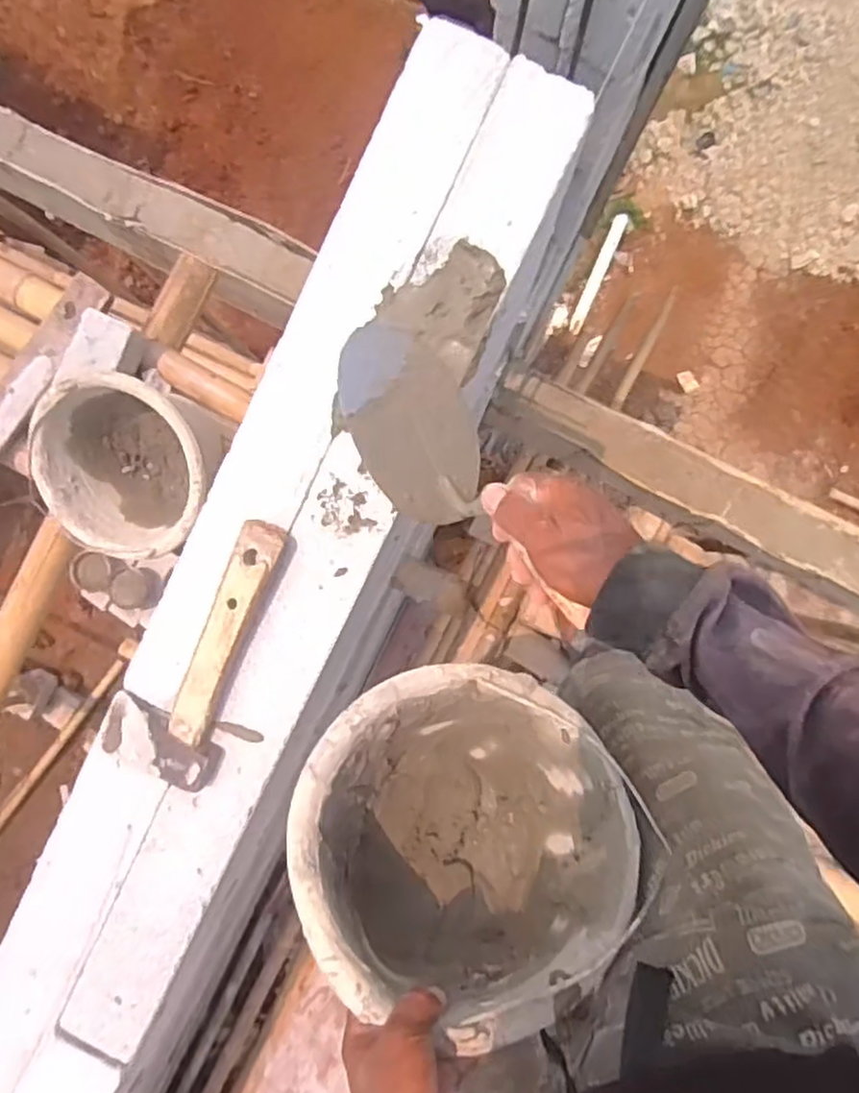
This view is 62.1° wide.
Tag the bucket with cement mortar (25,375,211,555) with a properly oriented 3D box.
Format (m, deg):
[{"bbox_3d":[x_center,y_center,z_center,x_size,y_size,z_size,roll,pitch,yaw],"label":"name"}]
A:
[{"bbox_3d":[-0.435,-0.115,1.006,0.209,0.180,0.226,0,92,1],"label":"bucket with cement mortar"}]

